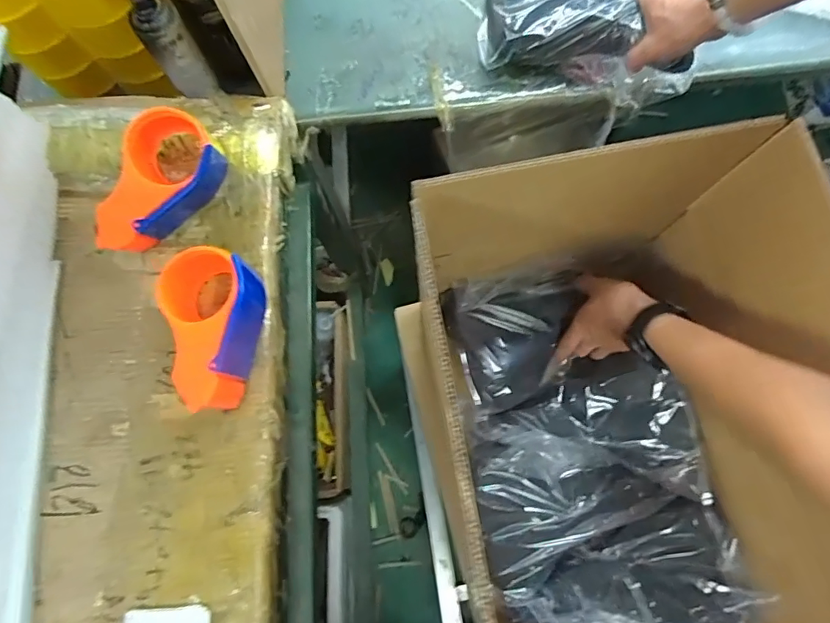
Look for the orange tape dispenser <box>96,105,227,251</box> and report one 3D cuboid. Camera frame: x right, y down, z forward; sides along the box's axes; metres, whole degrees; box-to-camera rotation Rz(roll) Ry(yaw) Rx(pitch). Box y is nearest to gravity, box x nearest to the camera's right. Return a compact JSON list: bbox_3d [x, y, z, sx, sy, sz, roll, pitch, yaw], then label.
[{"bbox_3d":[-0.269,-0.133,0.516,0.147,0.089,0.090,-35,77,-5],"label":"orange tape dispenser"}]

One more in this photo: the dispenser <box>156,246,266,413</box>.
[{"bbox_3d":[-0.207,0.018,0.481,0.086,0.073,0.153,5,77,5],"label":"dispenser"}]

